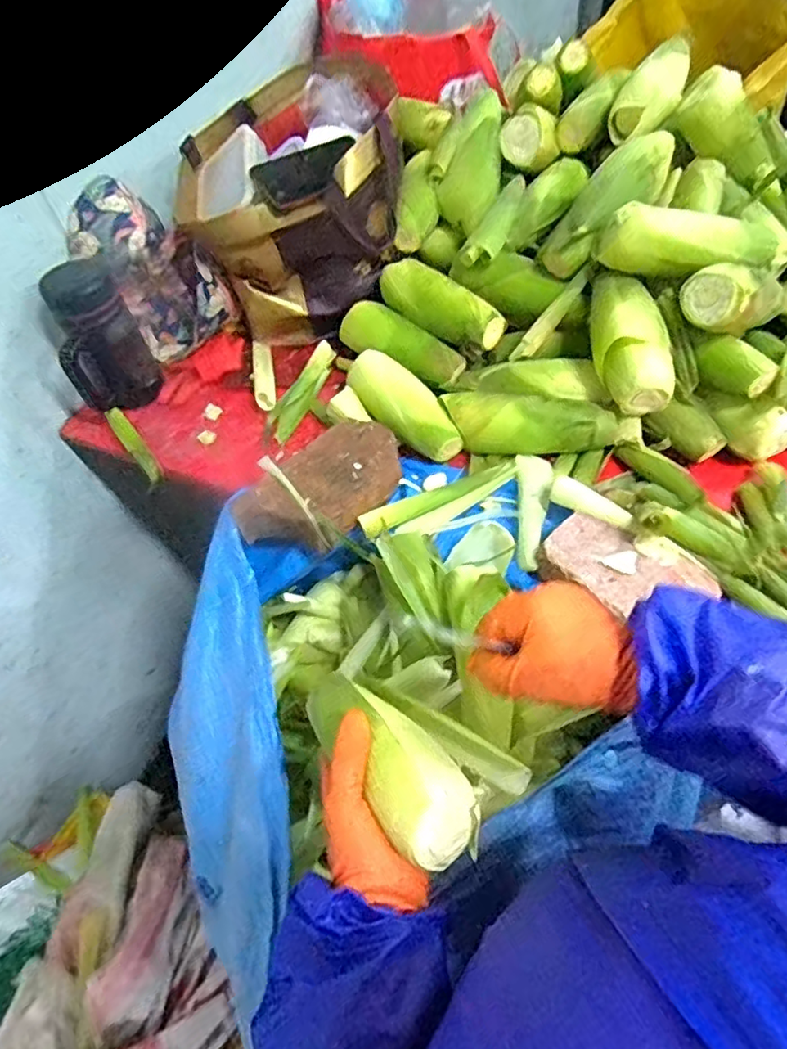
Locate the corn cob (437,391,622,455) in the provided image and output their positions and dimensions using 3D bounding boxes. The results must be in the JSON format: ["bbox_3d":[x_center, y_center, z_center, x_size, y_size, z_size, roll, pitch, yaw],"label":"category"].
[{"bbox_3d":[0.167,-0.126,0.720,0.210,0.055,0.066,5,56,8],"label":"corn cob"}]

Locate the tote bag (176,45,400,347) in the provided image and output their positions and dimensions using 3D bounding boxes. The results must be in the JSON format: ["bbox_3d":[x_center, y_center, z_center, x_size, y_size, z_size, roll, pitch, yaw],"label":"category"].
[{"bbox_3d":[-0.134,-0.454,0.846,0.299,0.249,0.251,0,55,5],"label":"tote bag"}]

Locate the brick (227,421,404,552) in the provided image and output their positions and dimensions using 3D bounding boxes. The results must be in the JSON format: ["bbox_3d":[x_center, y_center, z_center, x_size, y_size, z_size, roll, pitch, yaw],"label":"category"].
[{"bbox_3d":[-0.077,-0.037,0.698,0.213,0.058,0.116,-37,60,-19],"label":"brick"}]

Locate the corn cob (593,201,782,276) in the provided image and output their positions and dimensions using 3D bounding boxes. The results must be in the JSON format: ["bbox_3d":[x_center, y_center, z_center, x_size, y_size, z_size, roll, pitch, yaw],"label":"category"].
[{"bbox_3d":[0.349,-0.332,0.690,0.203,0.068,0.057,4,56,8],"label":"corn cob"}]

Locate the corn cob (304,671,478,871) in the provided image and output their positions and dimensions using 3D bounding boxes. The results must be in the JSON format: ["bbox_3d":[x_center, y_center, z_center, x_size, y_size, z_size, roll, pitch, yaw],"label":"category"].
[{"bbox_3d":[-0.004,0.168,0.432,0.069,0.046,0.157,-34,41,-18],"label":"corn cob"}]

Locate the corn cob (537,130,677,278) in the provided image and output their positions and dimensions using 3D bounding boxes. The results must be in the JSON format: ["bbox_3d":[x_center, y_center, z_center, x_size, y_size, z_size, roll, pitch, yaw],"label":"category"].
[{"bbox_3d":[0.277,-0.411,0.744,0.211,0.065,0.070,-46,61,3],"label":"corn cob"}]

